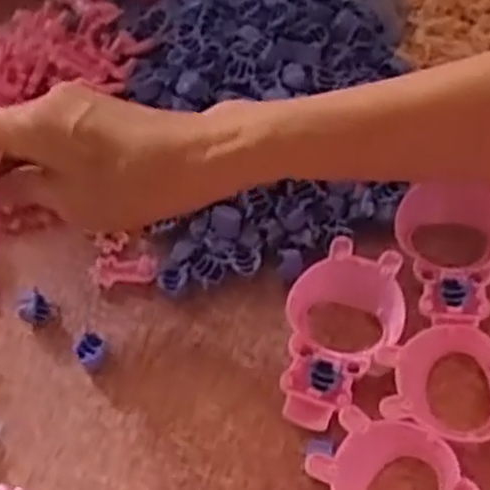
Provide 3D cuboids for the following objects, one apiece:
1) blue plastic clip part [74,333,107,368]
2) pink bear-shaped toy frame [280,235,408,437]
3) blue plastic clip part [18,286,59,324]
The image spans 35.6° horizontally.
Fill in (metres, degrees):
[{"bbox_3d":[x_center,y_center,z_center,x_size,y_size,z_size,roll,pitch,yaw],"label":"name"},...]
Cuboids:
[{"bbox_3d":[-0.085,0.059,0.425,0.016,0.016,0.016,-3,59,4],"label":"blue plastic clip part"},{"bbox_3d":[0.049,0.049,0.410,0.059,0.026,0.101,18,63,16],"label":"pink bear-shaped toy frame"},{"bbox_3d":[-0.121,0.036,0.441,0.020,0.016,0.013,-40,63,-17],"label":"blue plastic clip part"}]

